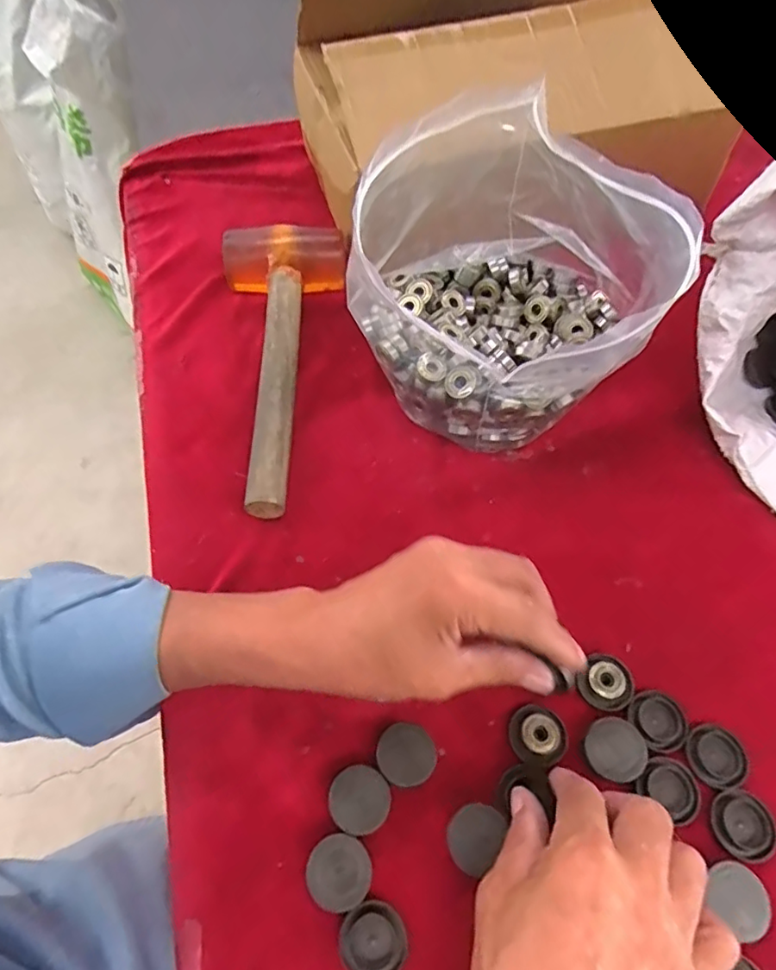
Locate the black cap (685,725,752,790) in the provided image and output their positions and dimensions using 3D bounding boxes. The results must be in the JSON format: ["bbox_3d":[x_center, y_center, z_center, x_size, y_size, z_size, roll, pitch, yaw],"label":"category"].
[{"bbox_3d":[0.185,0.152,0.321,0.028,0.010,0.032,-25,62,-15],"label":"black cap"}]

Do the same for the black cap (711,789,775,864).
[{"bbox_3d":[0.192,0.183,0.308,0.030,0.011,0.033,0,58,0],"label":"black cap"}]

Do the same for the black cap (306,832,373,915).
[{"bbox_3d":[-0.025,0.199,0.295,0.032,0.015,0.032,0,58,0],"label":"black cap"}]

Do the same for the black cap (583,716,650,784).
[{"bbox_3d":[0.128,0.150,0.324,0.032,0.008,0.032,0,58,0],"label":"black cap"}]

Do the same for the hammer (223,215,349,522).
[{"bbox_3d":[-0.101,-0.106,0.464,0.102,0.048,0.274,3,58,2],"label":"hammer"}]

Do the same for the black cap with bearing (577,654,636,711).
[{"bbox_3d":[0.132,0.120,0.346,0.032,0.006,0.030,0,58,0],"label":"black cap with bearing"}]

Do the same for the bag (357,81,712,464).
[{"bbox_3d":[0.083,-0.135,0.396,0.199,0.193,0.175,33,64,18],"label":"bag"}]

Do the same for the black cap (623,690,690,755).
[{"bbox_3d":[0.160,0.138,0.336,0.031,0.004,0.033,0,58,0],"label":"black cap"}]

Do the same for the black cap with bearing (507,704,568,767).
[{"bbox_3d":[0.087,0.144,0.332,0.032,0.008,0.032,0,58,0],"label":"black cap with bearing"}]

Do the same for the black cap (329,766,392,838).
[{"bbox_3d":[-0.015,0.173,0.315,0.031,0.016,0.032,0,58,0],"label":"black cap"}]

